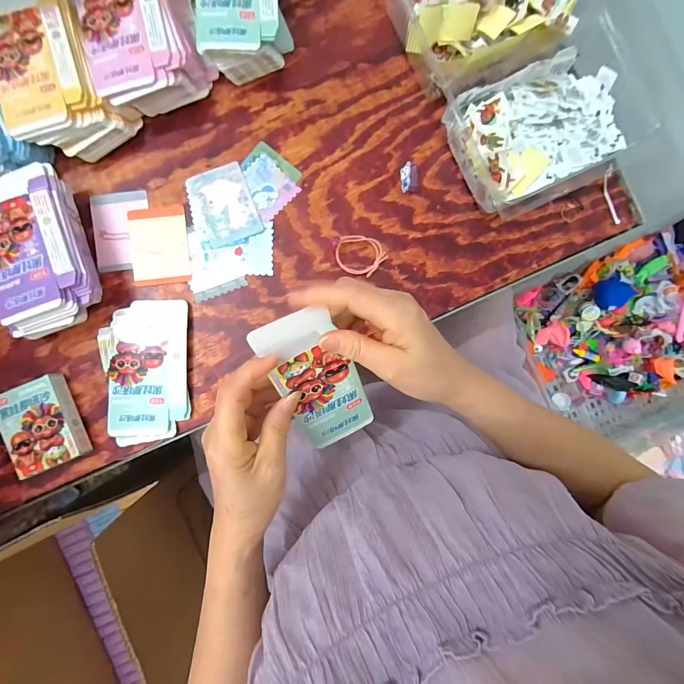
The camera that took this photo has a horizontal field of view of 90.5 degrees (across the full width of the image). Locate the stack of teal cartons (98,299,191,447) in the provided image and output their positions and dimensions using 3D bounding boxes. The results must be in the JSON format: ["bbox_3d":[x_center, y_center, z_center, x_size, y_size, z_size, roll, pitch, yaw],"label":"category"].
[{"bbox_3d":[-0.219,0.032,0.378,0.092,0.010,0.156,-2,88,-2],"label":"stack of teal cartons"}]

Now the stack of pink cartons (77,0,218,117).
[{"bbox_3d":[-0.217,-0.331,0.370,0.116,0.053,0.146,-19,89,-3],"label":"stack of pink cartons"}]

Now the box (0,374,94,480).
[{"bbox_3d":[-0.322,0.088,0.364,0.065,0.024,0.093,-21,89,-3],"label":"box"}]

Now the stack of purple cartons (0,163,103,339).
[{"bbox_3d":[-0.312,-0.091,0.357,0.091,0.051,0.157,-18,89,-3],"label":"stack of purple cartons"}]

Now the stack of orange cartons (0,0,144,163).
[{"bbox_3d":[-0.303,-0.276,0.366,0.116,0.050,0.153,-25,89,-3],"label":"stack of orange cartons"}]

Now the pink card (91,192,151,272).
[{"bbox_3d":[-0.252,-0.128,0.387,0.062,0.004,0.089,-8,88,-3],"label":"pink card"}]

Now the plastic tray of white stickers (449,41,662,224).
[{"bbox_3d":[0.229,-0.243,0.394,0.194,0.045,0.146,-27,89,-3],"label":"plastic tray of white stickers"}]

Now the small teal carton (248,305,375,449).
[{"bbox_3d":[-0.018,0.038,0.290,0.064,0.016,0.145,-28,125,-3],"label":"small teal carton"}]

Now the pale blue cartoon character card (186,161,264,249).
[{"bbox_3d":[-0.136,-0.158,0.392,0.067,0.005,0.086,-20,89,-3],"label":"pale blue cartoon character card"}]

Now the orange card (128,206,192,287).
[{"bbox_3d":[-0.209,-0.110,0.387,0.063,0.004,0.087,-6,88,-3],"label":"orange card"}]

